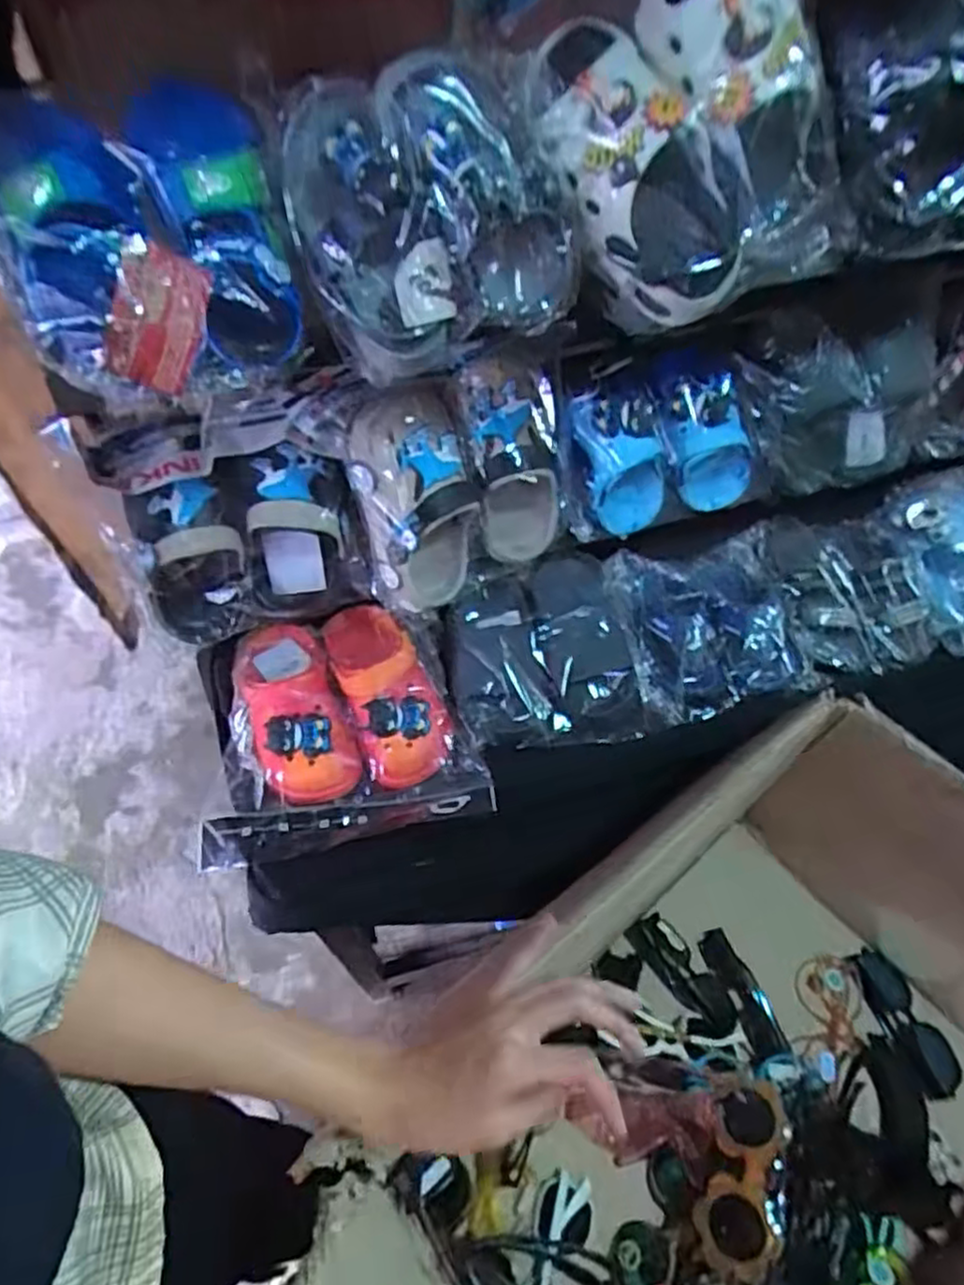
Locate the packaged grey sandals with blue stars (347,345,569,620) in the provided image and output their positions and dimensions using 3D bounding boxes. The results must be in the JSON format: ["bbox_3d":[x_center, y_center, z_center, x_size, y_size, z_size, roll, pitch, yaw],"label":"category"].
[{"bbox_3d":[-0.020,-0.130,0.605,0.173,0.173,0.080,-22,57,-15],"label":"packaged grey sandals with blue stars"}]

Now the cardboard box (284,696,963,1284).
[{"bbox_3d":[0.219,0.356,0.520,0.526,0.237,0.343,-37,62,-23],"label":"cardboard box"}]

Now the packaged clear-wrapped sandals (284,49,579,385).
[{"bbox_3d":[-0.024,-0.238,0.413,0.155,0.131,0.084,-9,55,-6],"label":"packaged clear-wrapped sandals"}]

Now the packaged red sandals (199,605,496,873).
[{"bbox_3d":[-0.129,0.063,0.630,0.225,0.062,0.226,-10,55,-7],"label":"packaged red sandals"}]

